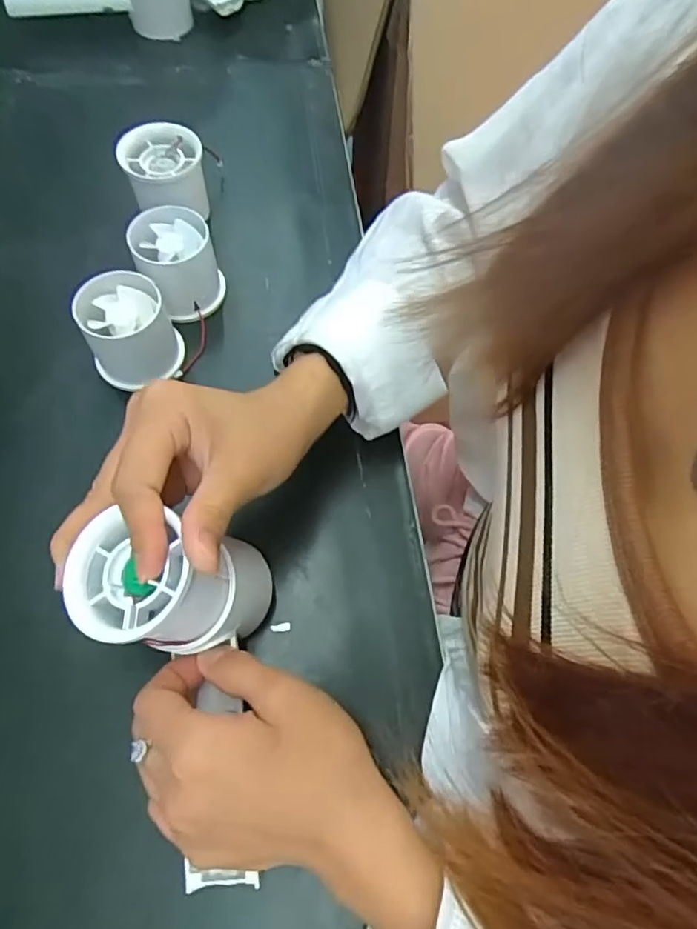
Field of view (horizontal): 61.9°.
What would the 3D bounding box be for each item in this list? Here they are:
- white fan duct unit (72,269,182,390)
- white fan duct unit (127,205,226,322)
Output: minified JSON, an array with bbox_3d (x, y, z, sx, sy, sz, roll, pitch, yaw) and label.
[{"bbox_3d":[-0.136,-0.083,0.366,0.053,0.055,0.047,-17,67,-11],"label":"white fan duct unit"},{"bbox_3d":[-0.112,-0.131,0.387,0.049,0.056,0.046,-14,66,-9],"label":"white fan duct unit"}]

